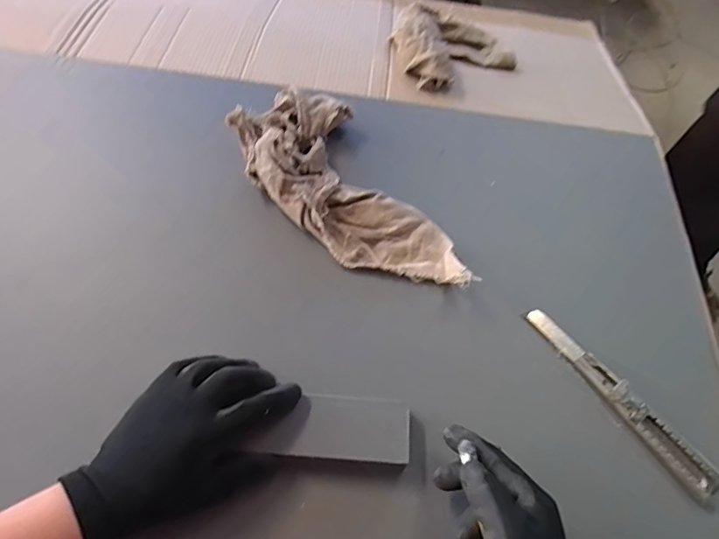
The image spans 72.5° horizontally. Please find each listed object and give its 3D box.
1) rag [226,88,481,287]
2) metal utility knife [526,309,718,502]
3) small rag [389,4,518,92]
[{"bbox_3d":[-0.022,-0.084,0.518,0.141,0.050,0.312,-27,66,-19],"label":"rag"},{"bbox_3d":[0.235,0.113,0.444,0.031,0.017,0.203,-33,68,-21],"label":"metal utility knife"},{"bbox_3d":[0.137,-0.329,0.720,0.156,0.065,0.206,39,46,20],"label":"small rag"}]

